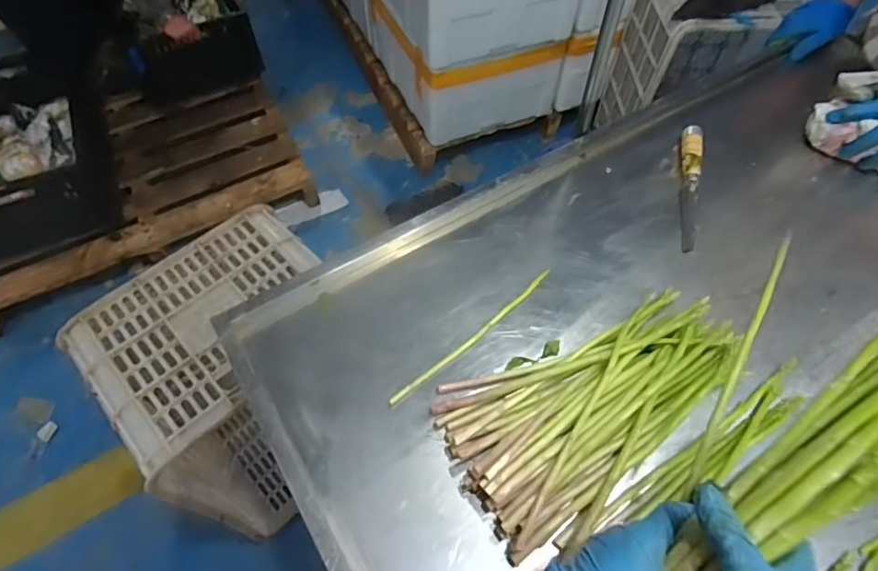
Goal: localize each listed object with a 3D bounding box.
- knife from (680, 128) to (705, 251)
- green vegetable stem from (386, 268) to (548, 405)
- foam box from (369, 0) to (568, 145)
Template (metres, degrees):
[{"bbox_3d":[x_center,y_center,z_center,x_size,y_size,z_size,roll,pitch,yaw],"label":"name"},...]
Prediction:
[{"bbox_3d":[0.340,-0.138,0.714,0.029,0.029,0.202,14,59,9],"label":"knife"},{"bbox_3d":[0.043,0.056,0.598,0.248,0.014,0.011,-38,65,-21],"label":"green vegetable stem"},{"bbox_3d":[0.071,-0.791,1.775,0.452,0.260,0.625,-20,60,-12],"label":"foam box"}]

